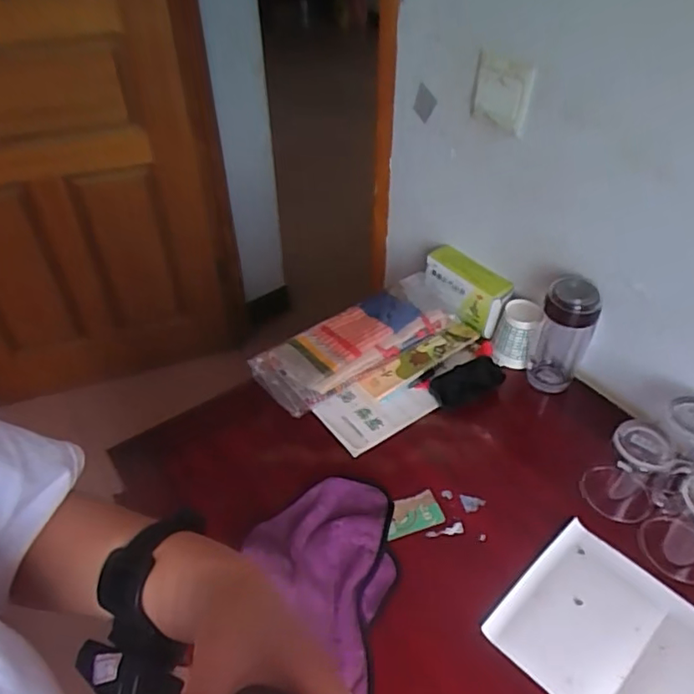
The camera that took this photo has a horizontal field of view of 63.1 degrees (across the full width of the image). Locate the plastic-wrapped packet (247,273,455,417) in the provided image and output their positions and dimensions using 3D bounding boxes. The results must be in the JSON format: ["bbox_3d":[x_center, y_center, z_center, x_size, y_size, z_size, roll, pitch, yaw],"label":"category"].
[{"bbox_3d":[0.022,-0.010,0.851,0.318,0.055,0.122,-27,49,-25],"label":"plastic-wrapped packet"}]

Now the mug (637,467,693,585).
[{"bbox_3d":[0.379,0.187,0.608,0.082,0.097,0.082,26,49,26],"label":"mug"}]

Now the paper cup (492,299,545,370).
[{"bbox_3d":[0.247,-0.024,0.836,0.063,0.089,0.066,14,45,15],"label":"paper cup"}]

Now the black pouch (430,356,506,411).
[{"bbox_3d":[0.166,0.048,0.790,0.101,0.025,0.052,-22,47,-20],"label":"black pouch"}]

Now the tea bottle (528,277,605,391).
[{"bbox_3d":[0.292,-0.013,0.775,0.073,0.169,0.058,18,46,19],"label":"tea bottle"}]

